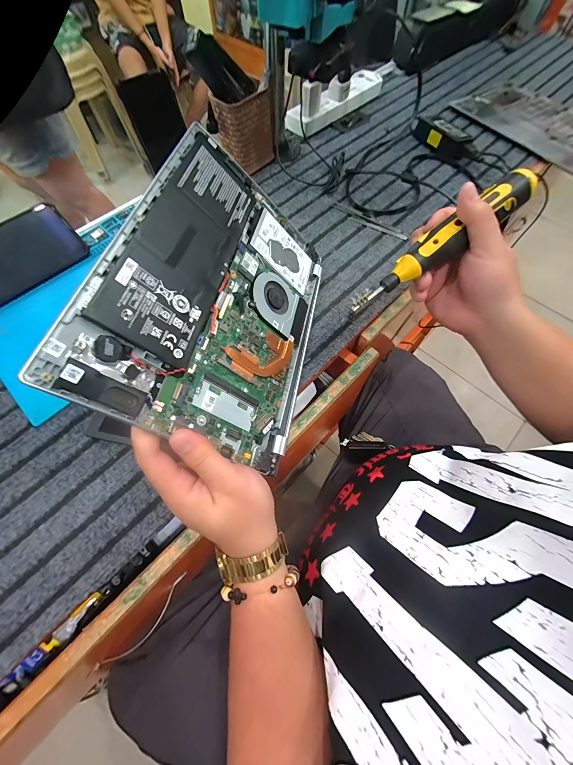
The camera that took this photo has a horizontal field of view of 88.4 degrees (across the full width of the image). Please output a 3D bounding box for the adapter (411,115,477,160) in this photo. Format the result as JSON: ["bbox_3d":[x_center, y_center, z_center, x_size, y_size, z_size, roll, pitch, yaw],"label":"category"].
[{"bbox_3d":[0.290,-0.463,0.553,0.035,0.038,0.138,-36,72,-15],"label":"adapter"}]

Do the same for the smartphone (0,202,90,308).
[{"bbox_3d":[-0.369,-0.173,0.405,0.160,0.078,0.008,-40,34,-14],"label":"smartphone"}]

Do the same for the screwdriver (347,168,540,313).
[{"bbox_3d":[0.155,-0.138,0.287,0.231,0.032,0.031,-36,71,-3],"label":"screwdriver"}]

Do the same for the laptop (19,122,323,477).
[{"bbox_3d":[-0.055,-0.093,0.318,0.226,0.015,0.325,34,58,-35],"label":"laptop"}]

